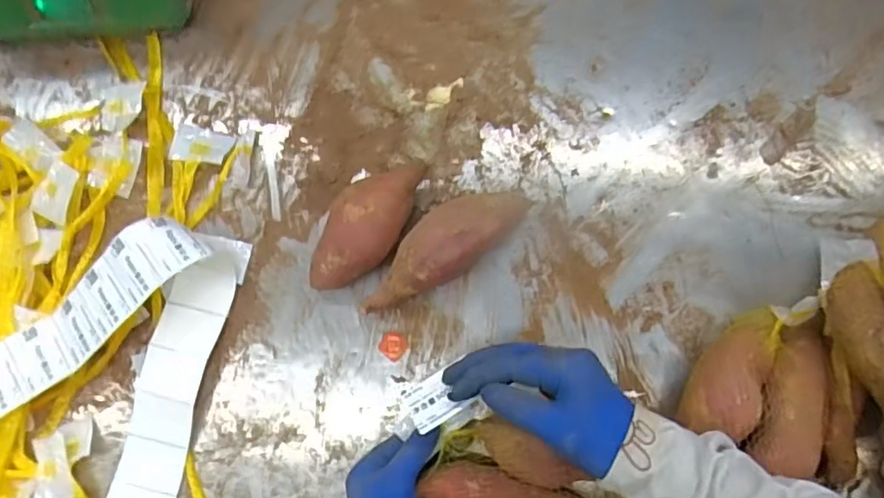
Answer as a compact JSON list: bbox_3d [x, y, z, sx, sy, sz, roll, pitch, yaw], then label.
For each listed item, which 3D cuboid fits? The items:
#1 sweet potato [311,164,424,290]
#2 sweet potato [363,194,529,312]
[{"bbox_3d":[-0.065,-0.021,0.520,0.056,0.060,0.136,34,84,8],"label":"sweet potato"},{"bbox_3d":[-0.001,-0.002,0.513,0.165,0.054,0.055,-39,81,-4],"label":"sweet potato"}]

